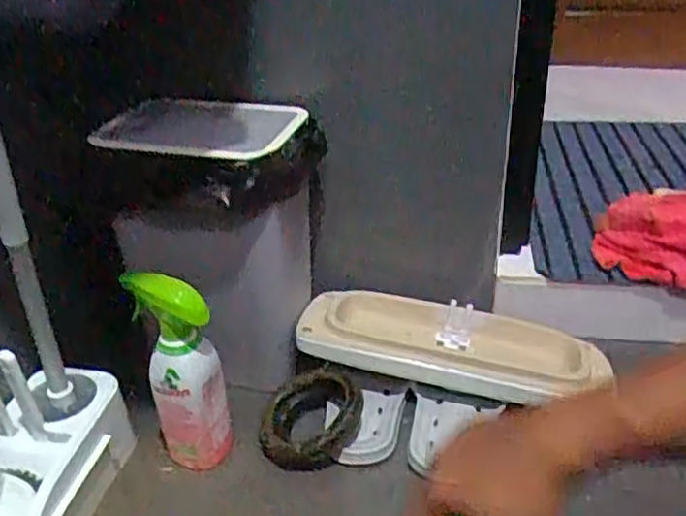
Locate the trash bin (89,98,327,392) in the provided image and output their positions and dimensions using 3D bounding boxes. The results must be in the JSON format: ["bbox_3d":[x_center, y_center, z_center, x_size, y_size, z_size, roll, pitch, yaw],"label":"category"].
[{"bbox_3d":[-0.133,-0.021,0.803,0.186,0.314,0.186,10,37,19],"label":"trash bin"}]

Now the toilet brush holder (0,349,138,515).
[{"bbox_3d":[-0.303,0.203,0.648,0.108,0.160,0.243,7,36,15],"label":"toilet brush holder"}]

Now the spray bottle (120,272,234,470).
[{"bbox_3d":[-0.165,0.123,0.694,0.081,0.229,0.073,-14,36,-14],"label":"spray bottle"}]

